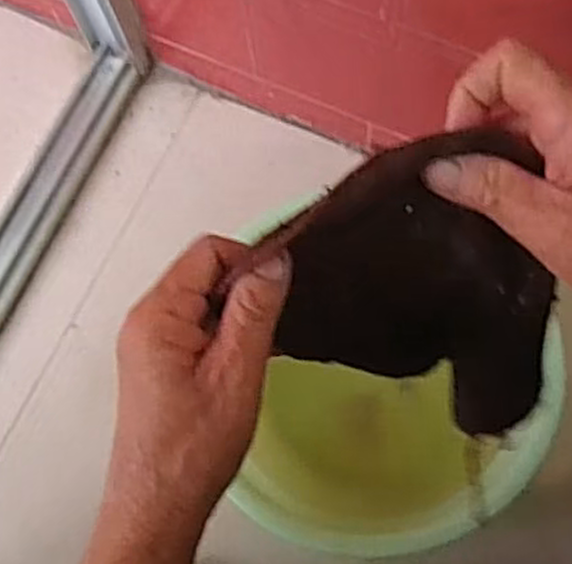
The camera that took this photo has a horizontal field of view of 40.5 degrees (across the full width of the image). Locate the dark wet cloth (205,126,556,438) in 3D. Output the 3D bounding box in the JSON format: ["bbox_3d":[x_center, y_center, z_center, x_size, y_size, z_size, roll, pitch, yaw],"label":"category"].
[{"bbox_3d":[0.066,0.026,0.391,0.124,0.195,0.120,-27,76,-5],"label":"dark wet cloth"}]

